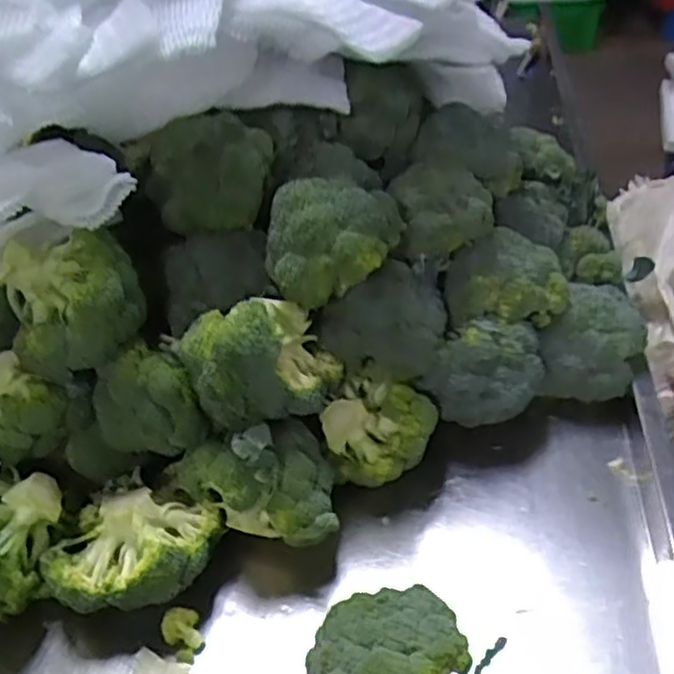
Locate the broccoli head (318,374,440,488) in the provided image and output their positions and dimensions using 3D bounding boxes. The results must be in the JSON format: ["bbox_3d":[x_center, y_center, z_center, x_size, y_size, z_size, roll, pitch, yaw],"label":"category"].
[{"bbox_3d":[0.041,0.096,0.648,0.096,0.094,0.079,11,41,21],"label":"broccoli head"}]

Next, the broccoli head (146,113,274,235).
[{"bbox_3d":[-0.115,-0.149,0.630,0.114,0.081,0.086,-14,39,-9],"label":"broccoli head"}]

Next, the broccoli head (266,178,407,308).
[{"bbox_3d":[-0.005,-0.085,0.573,0.113,0.075,0.101,-1,38,7],"label":"broccoli head"}]

